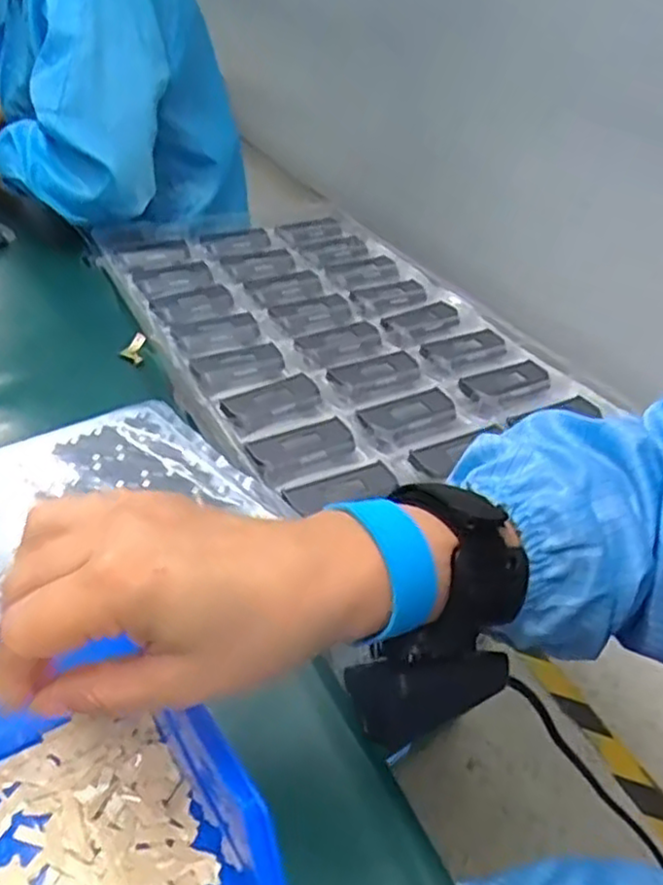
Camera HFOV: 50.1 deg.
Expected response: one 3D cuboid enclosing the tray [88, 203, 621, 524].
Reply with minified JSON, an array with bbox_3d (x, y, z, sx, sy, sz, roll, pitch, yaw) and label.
[{"bbox_3d":[-0.016,-0.117,0.652,0.290,0.024,0.455,-17,42,-25],"label":"tray"}]

